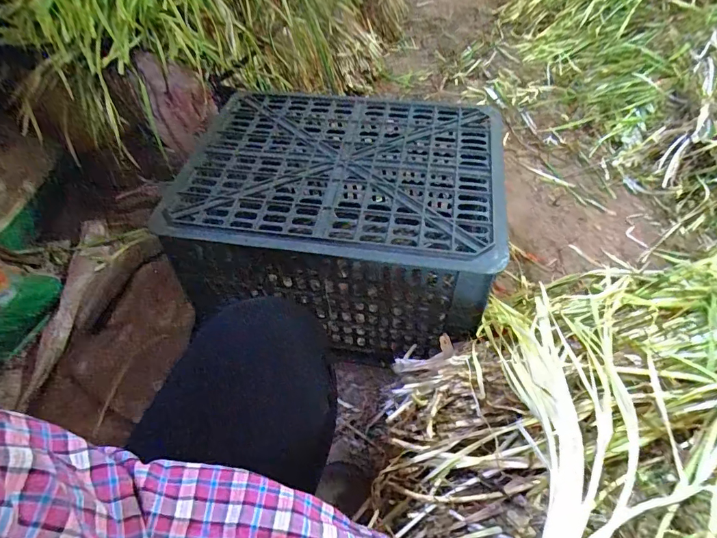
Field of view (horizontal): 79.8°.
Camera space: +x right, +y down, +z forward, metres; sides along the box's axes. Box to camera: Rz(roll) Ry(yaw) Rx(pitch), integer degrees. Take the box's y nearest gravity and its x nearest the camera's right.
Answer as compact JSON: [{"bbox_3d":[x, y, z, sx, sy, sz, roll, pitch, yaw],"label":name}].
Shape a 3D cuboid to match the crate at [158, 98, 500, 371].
[{"bbox_3d":[-0.016,-0.085,0.744,0.475,0.244,0.368,9,53,10],"label":"crate"}]

